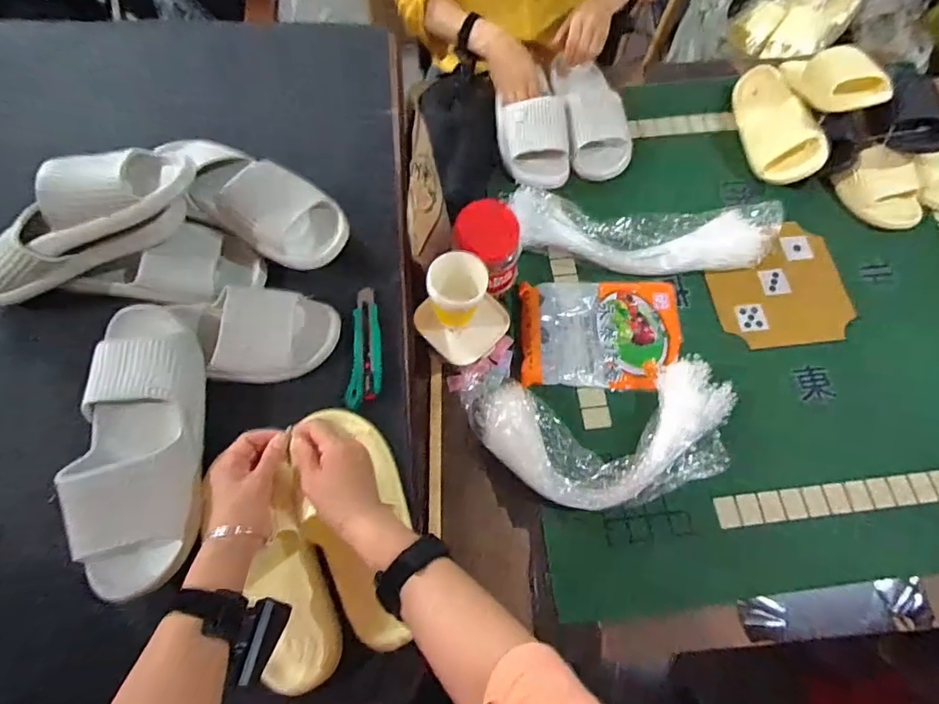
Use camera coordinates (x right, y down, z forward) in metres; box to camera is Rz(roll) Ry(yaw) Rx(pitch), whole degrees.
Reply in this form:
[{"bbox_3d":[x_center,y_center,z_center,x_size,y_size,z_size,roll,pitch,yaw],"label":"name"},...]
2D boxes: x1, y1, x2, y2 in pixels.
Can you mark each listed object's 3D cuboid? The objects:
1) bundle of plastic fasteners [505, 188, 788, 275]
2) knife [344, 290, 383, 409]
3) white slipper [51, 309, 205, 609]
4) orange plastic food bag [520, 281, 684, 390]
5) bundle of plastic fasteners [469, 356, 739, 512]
[{"bbox_3d":[0.274,-0.191,0.780,0.412,0.072,0.121,3,69,-1],"label":"bundle of plastic fasteners"},{"bbox_3d":[-0.127,-0.005,0.622,0.039,0.021,0.156,2,69,-1],"label":"knife"},{"bbox_3d":[-0.344,0.088,0.523,0.102,0.069,0.297,-9,70,-5],"label":"white slipper"},{"bbox_3d":[0.200,-0.032,0.748,0.240,0.016,0.171,2,69,-1],"label":"orange plastic food bag"},{"bbox_3d":[0.178,0.106,0.670,0.364,0.071,0.196,1,69,-2],"label":"bundle of plastic fasteners"}]

